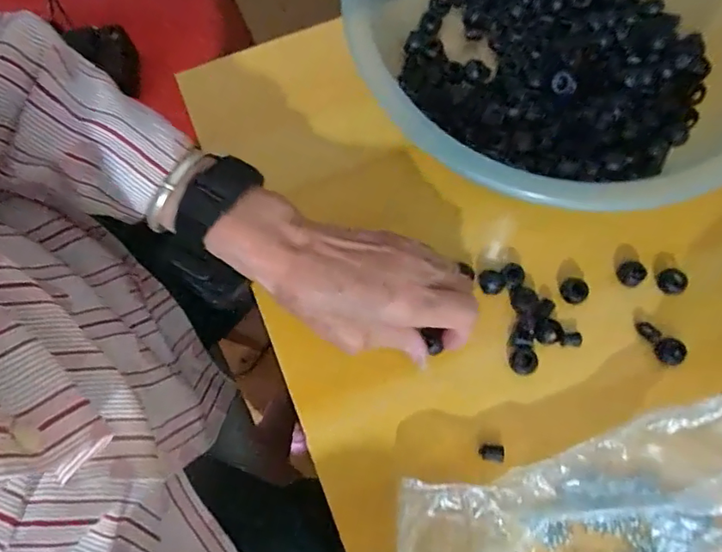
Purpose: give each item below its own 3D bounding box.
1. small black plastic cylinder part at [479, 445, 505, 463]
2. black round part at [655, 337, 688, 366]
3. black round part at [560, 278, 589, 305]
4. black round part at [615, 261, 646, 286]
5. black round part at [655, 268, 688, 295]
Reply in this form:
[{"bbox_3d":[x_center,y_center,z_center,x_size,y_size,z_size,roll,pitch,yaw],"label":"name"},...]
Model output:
[{"bbox_3d":[0.080,0.109,0.328,0.016,0.011,0.010,8,72,3],"label":"small black plastic cylinder part"},{"bbox_3d":[0.199,0.049,0.343,0.013,0.013,0.017,-16,73,-5],"label":"black round part"},{"bbox_3d":[0.142,0.011,0.358,0.014,0.014,0.017,-41,77,-12],"label":"black round part"},{"bbox_3d":[0.182,-0.002,0.358,0.014,0.011,0.016,-30,74,-9],"label":"black round part"},{"bbox_3d":[0.208,0.005,0.357,0.016,0.014,0.018,-22,73,-7],"label":"black round part"}]

